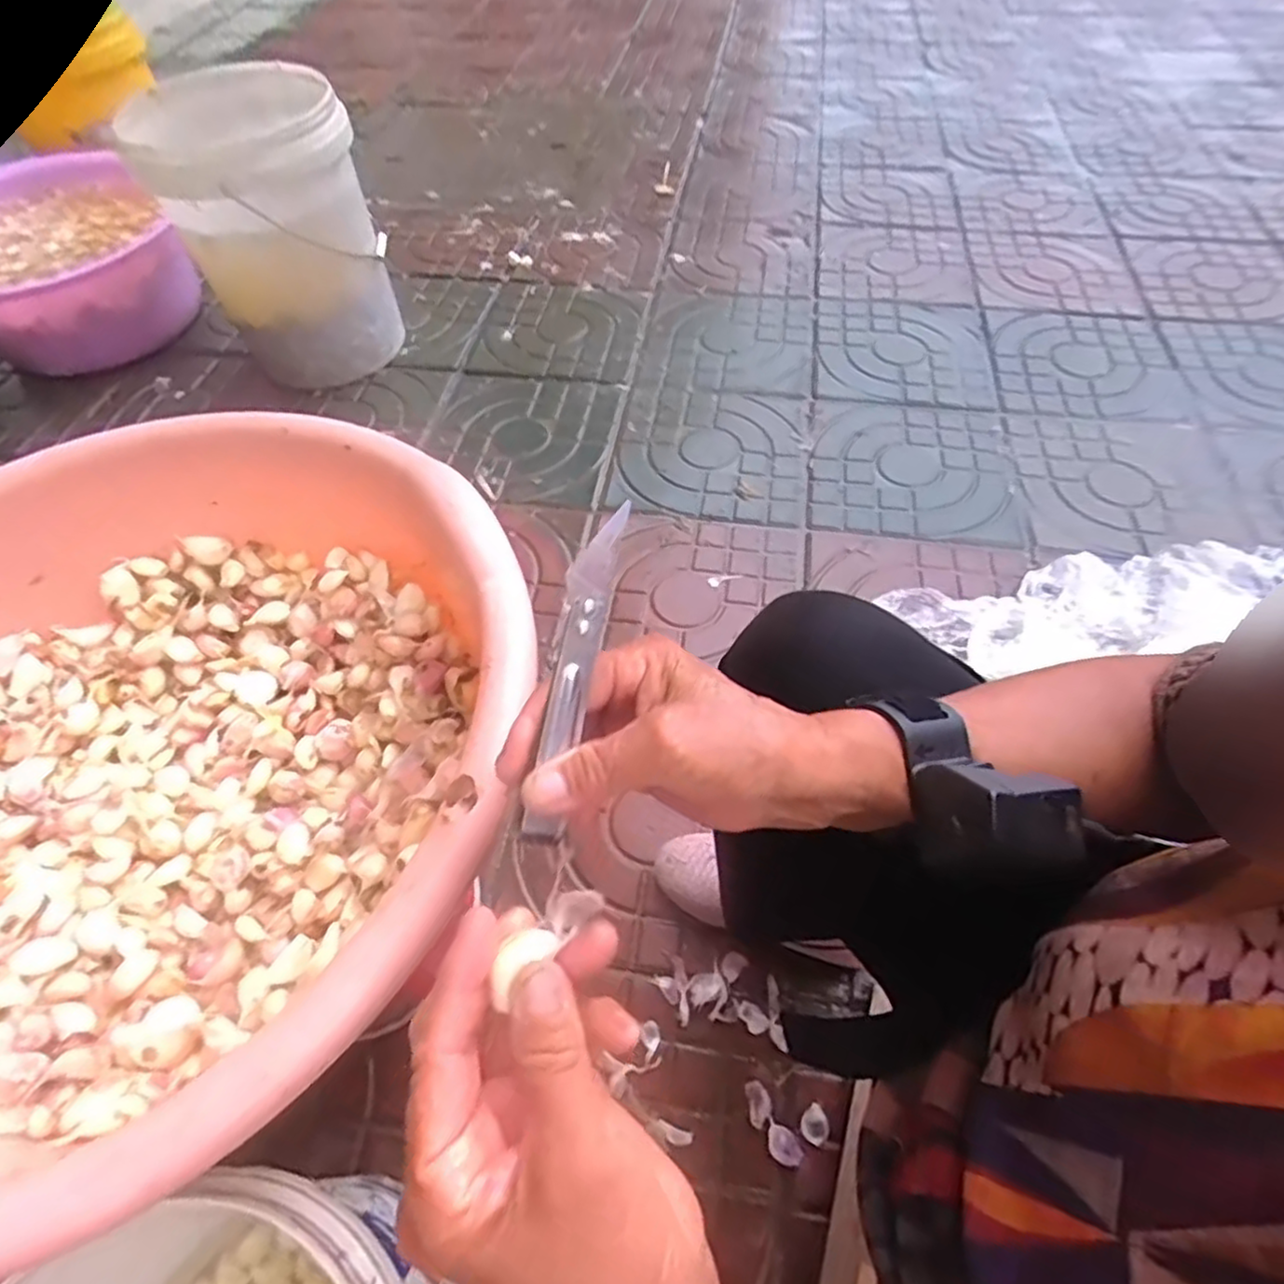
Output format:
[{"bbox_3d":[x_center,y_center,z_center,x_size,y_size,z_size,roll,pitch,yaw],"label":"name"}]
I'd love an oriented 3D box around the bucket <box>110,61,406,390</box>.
[{"bbox_3d":[-0.569,-0.634,1.094,0.282,0.378,0.262,-24,57,-13],"label":"bucket"}]

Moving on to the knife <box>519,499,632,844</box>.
[{"bbox_3d":[-0.027,0.012,0.264,0.016,0.012,0.132,12,90,8],"label":"knife"}]

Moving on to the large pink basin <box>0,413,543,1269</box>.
[{"bbox_3d":[-0.288,0.065,0.410,0.433,0.154,0.440,-1,55,2],"label":"large pink basin"}]

